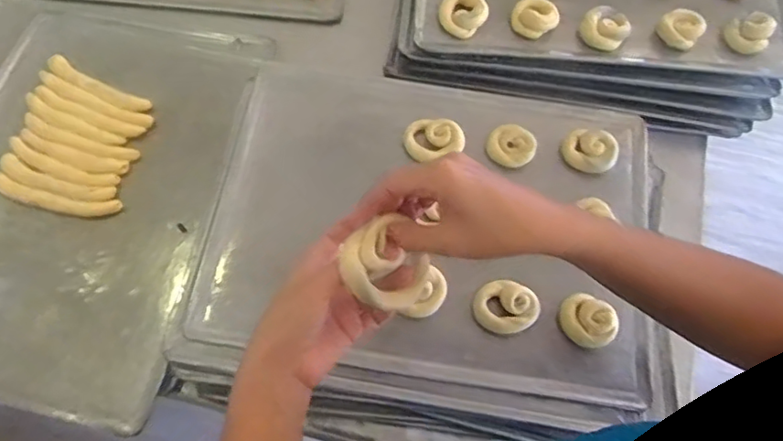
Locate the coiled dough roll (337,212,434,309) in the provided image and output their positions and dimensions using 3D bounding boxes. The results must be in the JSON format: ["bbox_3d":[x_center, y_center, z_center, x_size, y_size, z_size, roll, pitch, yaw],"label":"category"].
[{"bbox_3d":[-0.003,0.036,0.435,0.062,0.022,0.062,4,82,-29],"label":"coiled dough roll"}]

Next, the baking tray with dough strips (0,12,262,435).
[{"bbox_3d":[-0.342,-0.037,0.641,0.319,0.038,0.445,14,69,2],"label":"baking tray with dough strips"}]

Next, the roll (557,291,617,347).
[{"bbox_3d":[0.192,0.098,0.572,0.056,0.030,0.044,29,70,8],"label":"roll"}]

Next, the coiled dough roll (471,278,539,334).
[{"bbox_3d":[0.114,0.084,0.582,0.061,0.017,0.051,-4,69,-4],"label":"coiled dough roll"}]

